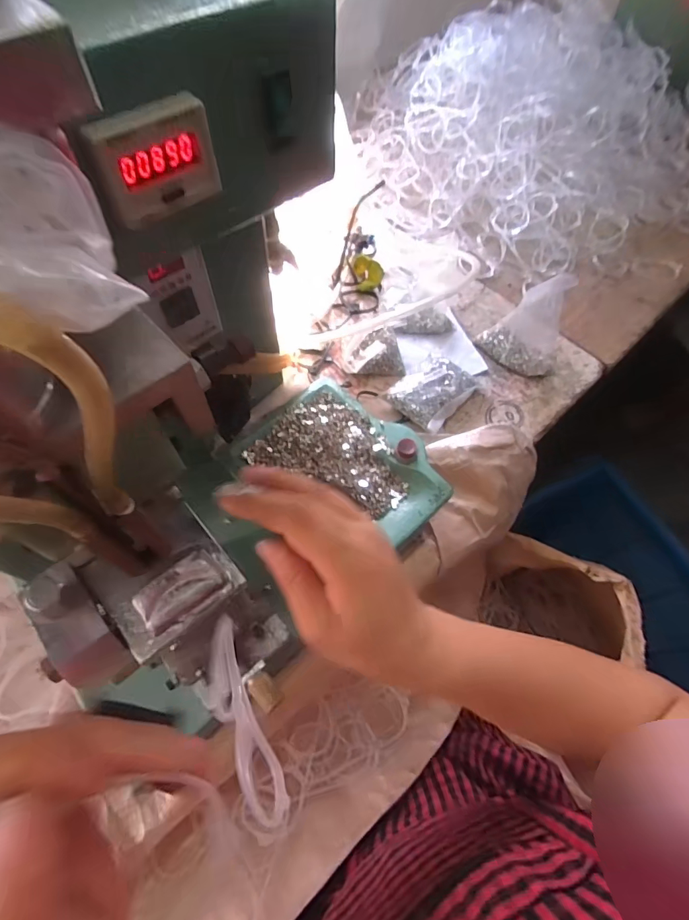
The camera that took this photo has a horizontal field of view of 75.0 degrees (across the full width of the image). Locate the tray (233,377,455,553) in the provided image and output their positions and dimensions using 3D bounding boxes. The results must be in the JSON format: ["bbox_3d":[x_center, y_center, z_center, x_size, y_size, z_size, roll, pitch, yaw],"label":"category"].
[{"bbox_3d":[0.006,-0.002,0.472,0.203,0.023,0.138,36,67,15],"label":"tray"}]

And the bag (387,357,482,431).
[{"bbox_3d":[0.124,-0.096,0.630,0.088,0.051,0.139,37,67,16],"label":"bag"}]

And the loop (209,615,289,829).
[{"bbox_3d":[-0.067,0.176,0.301,0.021,0.052,0.135,-19,87,-12],"label":"loop"}]

